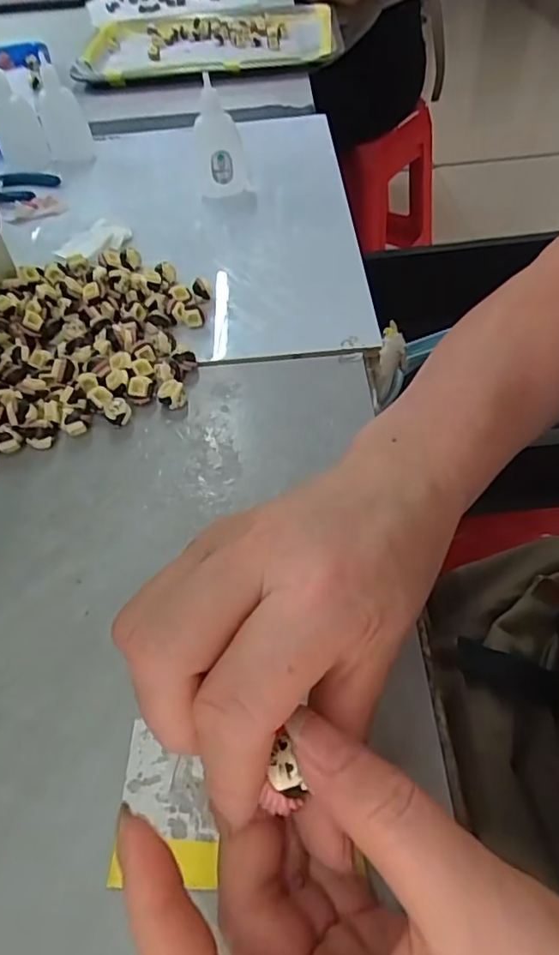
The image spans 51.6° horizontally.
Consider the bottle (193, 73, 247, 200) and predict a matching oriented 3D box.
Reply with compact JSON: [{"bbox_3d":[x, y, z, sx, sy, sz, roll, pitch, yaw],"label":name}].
[{"bbox_3d":[-0.051,-0.286,0.493,0.041,0.085,0.029,-9,51,-3],"label":"bottle"}]

